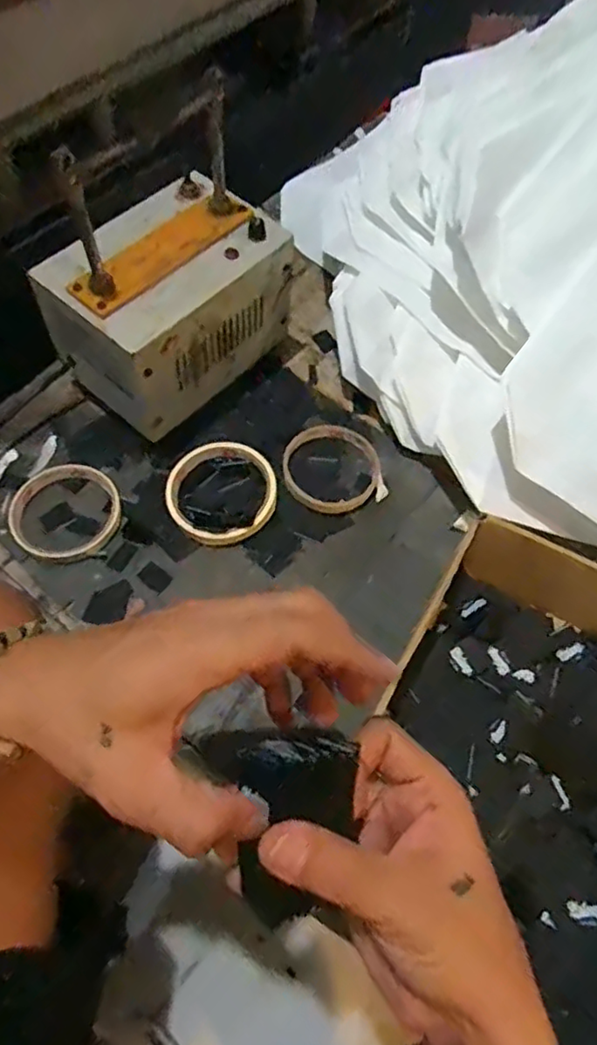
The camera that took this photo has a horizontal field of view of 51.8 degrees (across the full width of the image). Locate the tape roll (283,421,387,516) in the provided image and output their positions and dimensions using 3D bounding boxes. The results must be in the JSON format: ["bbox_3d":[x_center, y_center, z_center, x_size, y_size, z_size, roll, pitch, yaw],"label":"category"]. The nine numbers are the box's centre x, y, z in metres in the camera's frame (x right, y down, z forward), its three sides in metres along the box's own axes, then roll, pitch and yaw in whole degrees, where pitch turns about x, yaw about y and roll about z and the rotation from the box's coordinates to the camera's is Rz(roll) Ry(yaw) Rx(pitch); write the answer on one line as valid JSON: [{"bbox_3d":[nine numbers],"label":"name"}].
[{"bbox_3d":[0.028,-0.049,0.525,0.083,0.013,0.091,0,63,0],"label":"tape roll"}]

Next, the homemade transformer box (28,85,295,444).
[{"bbox_3d":[-0.112,-0.178,0.513,0.117,0.123,0.186,38,69,18],"label":"homemade transformer box"}]

